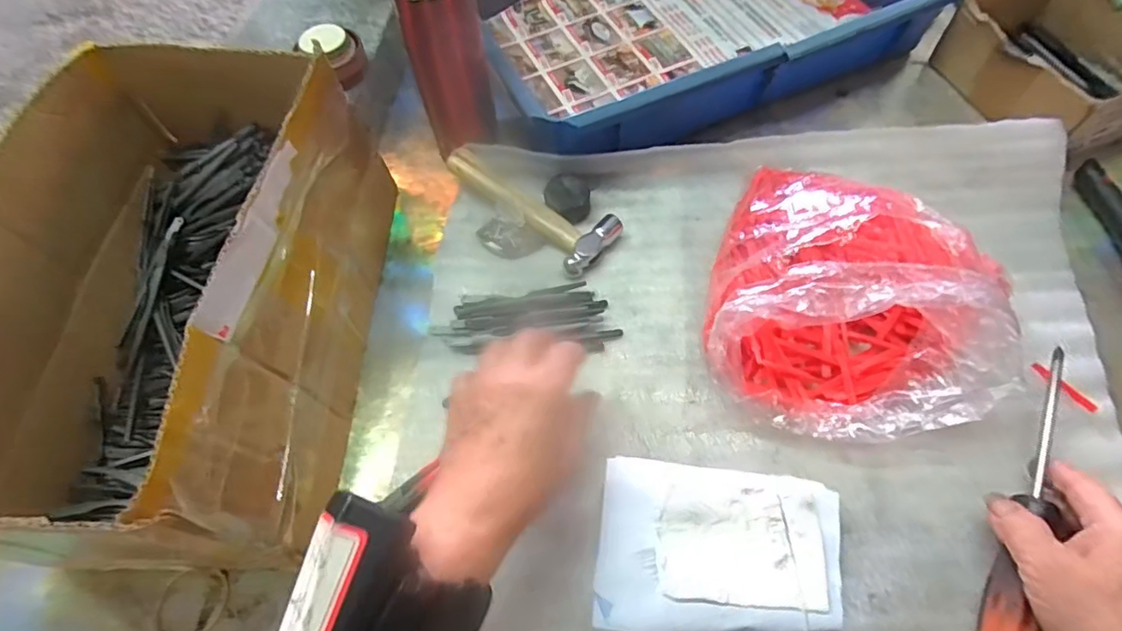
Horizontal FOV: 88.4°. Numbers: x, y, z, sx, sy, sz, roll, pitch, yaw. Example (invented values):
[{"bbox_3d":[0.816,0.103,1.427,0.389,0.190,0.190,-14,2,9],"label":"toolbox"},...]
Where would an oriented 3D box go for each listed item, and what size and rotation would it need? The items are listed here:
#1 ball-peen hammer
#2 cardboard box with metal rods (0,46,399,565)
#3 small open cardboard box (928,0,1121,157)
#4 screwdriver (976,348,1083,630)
[{"bbox_3d":[-0.026,-0.096,0.486,0.154,0.028,0.057,38,68,21],"label":"ball-peen hammer"},{"bbox_3d":[-0.245,-0.015,0.380,0.190,0.146,0.316,-1,60,2],"label":"cardboard box with metal rods"},{"bbox_3d":[0.444,-0.228,0.522,0.127,0.066,0.165,-16,61,-7],"label":"small open cardboard box"},{"bbox_3d":[0.274,0.114,0.334,0.025,0.027,0.202,22,72,14],"label":"screwdriver"}]

